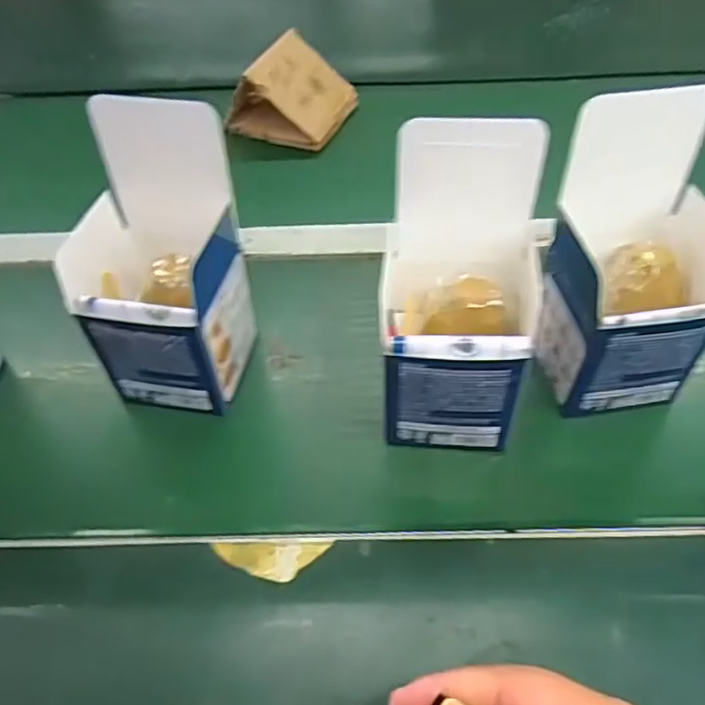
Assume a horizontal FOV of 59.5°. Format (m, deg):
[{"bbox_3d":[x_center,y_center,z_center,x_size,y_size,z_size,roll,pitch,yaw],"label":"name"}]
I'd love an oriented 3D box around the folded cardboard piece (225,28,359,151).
[{"bbox_3d":[-0.061,-0.268,0.648,0.107,0.085,0.100,21,54,18],"label":"folded cardboard piece"}]

